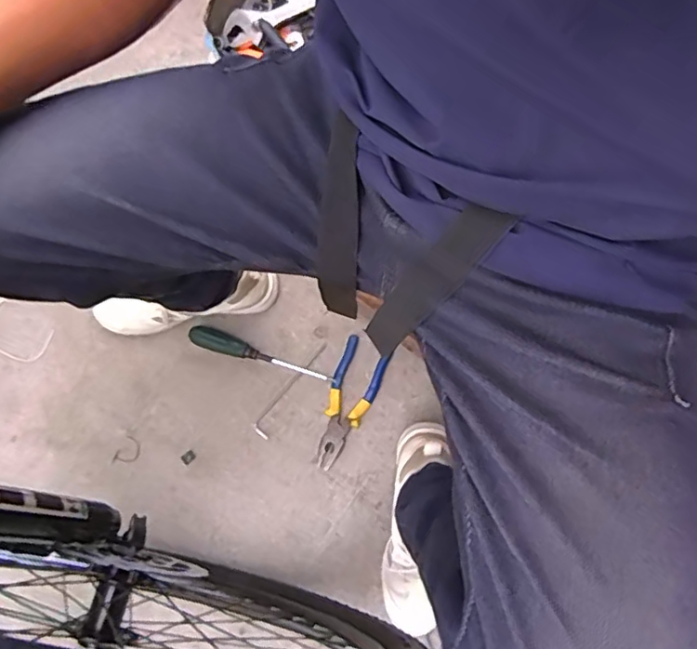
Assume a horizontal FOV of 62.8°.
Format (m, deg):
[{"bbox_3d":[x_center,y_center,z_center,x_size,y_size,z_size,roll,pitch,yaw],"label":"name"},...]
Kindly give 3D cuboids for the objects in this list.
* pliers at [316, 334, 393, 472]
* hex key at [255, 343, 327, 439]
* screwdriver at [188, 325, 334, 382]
[{"bbox_3d":[-0.002,0.118,0.843,0.068,0.019,0.192,21,78,7],"label":"pliers"},{"bbox_3d":[-0.090,0.095,0.864,0.028,0.012,0.165,31,79,9],"label":"hex key"},{"bbox_3d":[-0.136,0.050,0.864,0.225,0.025,0.030,20,78,7],"label":"screwdriver"}]

